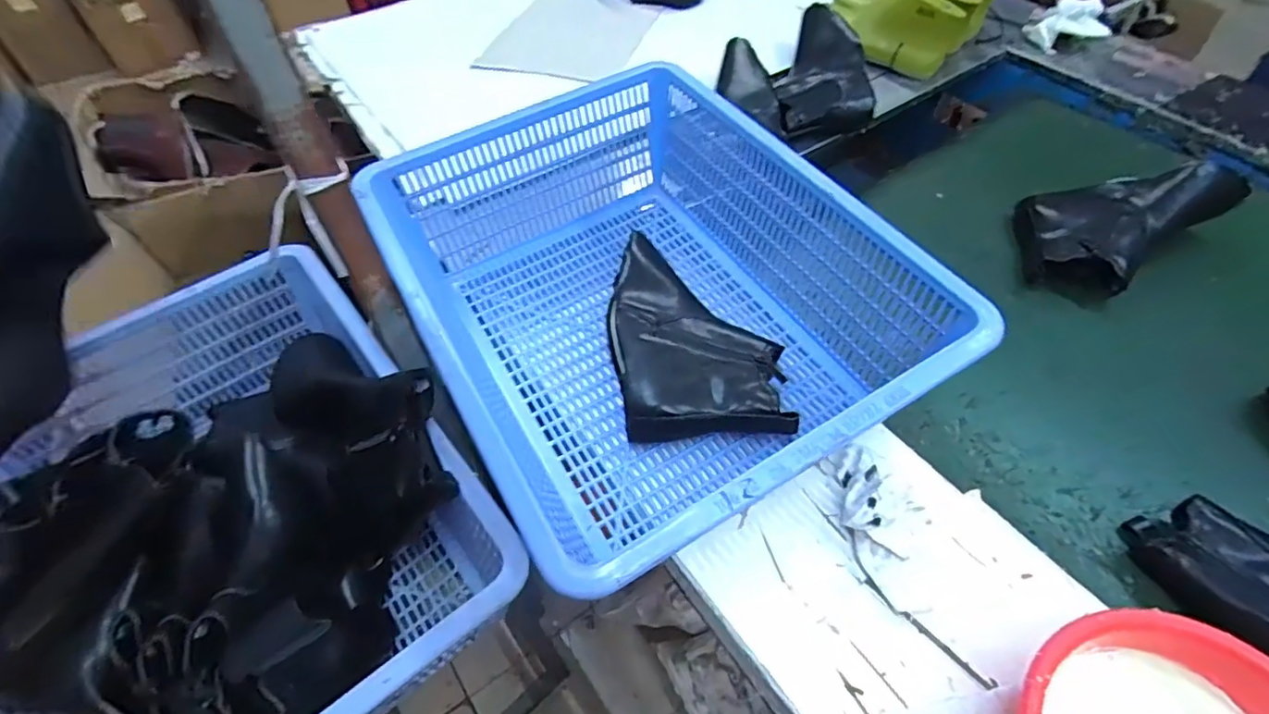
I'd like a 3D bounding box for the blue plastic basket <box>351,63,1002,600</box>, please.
[{"bbox_3d":[-0.002,-0.062,0.545,0.362,0.137,0.471,-26,56,-18],"label":"blue plastic basket"}]

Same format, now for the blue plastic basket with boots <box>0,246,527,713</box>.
[{"bbox_3d":[-0.376,0.137,0.514,0.370,0.209,0.479,-33,58,-22],"label":"blue plastic basket with boots"}]

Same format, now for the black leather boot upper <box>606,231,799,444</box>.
[{"bbox_3d":[0.059,-0.020,0.580,0.169,0.052,0.218,2,52,3],"label":"black leather boot upper"}]

